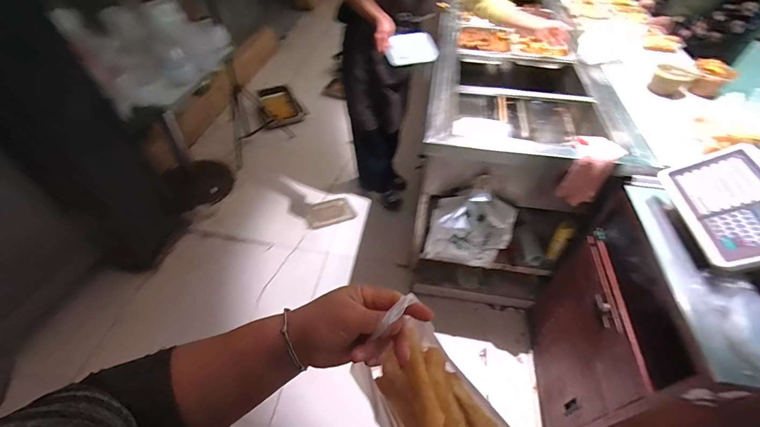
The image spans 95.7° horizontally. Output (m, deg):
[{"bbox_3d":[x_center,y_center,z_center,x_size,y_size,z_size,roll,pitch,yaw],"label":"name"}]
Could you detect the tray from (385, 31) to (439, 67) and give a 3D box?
[{"bbox_3d":[0.122,-0.613,1.277,0.189,0.108,0.027,-8,32,-5],"label":"tray"}]

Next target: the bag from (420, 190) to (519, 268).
[{"bbox_3d":[0.324,0.054,1.238,0.302,0.292,0.112,6,50,10],"label":"bag"}]

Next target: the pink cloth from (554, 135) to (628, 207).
[{"bbox_3d":[0.626,-0.134,1.062,0.142,0.139,0.165,30,58,27],"label":"pink cloth"}]

